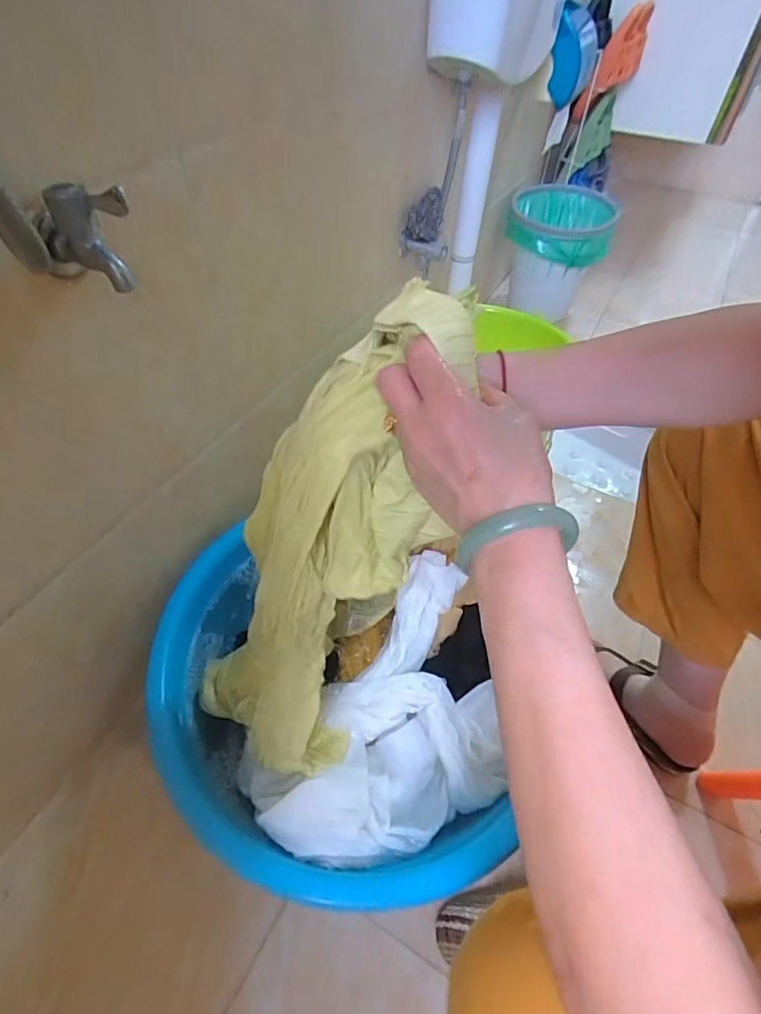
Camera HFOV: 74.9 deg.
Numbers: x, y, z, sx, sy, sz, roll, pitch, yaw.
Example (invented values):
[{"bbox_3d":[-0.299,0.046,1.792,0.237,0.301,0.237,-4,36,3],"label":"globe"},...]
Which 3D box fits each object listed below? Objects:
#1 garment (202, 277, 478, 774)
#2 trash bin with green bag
[{"bbox_3d":[-0.056,0.058,0.444,0.078,0.500,0.154,-10,45,-41],"label":"garment"},{"bbox_3d":[0.460,-0.658,1.348,0.261,0.291,0.282,9,50,6],"label":"trash bin with green bag"}]

